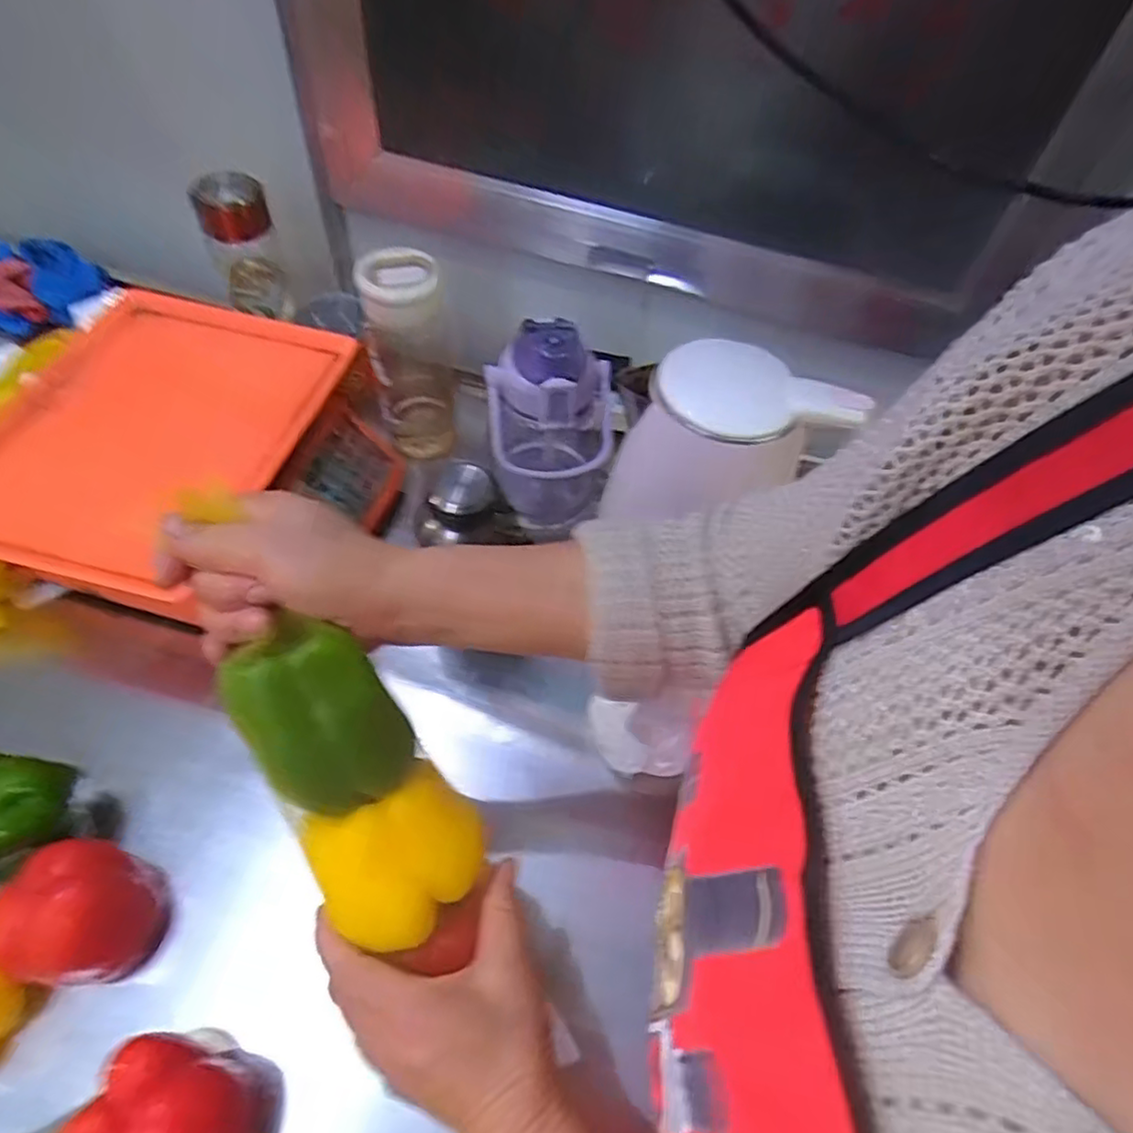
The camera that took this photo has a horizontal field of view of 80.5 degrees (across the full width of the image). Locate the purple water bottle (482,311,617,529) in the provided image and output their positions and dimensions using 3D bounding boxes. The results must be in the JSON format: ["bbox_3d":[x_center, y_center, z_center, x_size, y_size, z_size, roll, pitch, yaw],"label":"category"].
[{"bbox_3d":[-0.016,-0.119,0.625,0.105,0.218,0.095,-5,56,-8],"label":"purple water bottle"}]

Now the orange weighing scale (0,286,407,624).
[{"bbox_3d":[-0.321,-0.090,0.599,0.291,0.105,0.315,16,56,6],"label":"orange weighing scale"}]

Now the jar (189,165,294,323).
[{"bbox_3d":[-0.318,-0.315,0.660,0.065,0.121,0.062,-14,58,-14],"label":"jar"}]

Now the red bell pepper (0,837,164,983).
[{"bbox_3d":[-0.300,0.215,0.414,0.069,0.074,0.077,16,56,7],"label":"red bell pepper"}]

